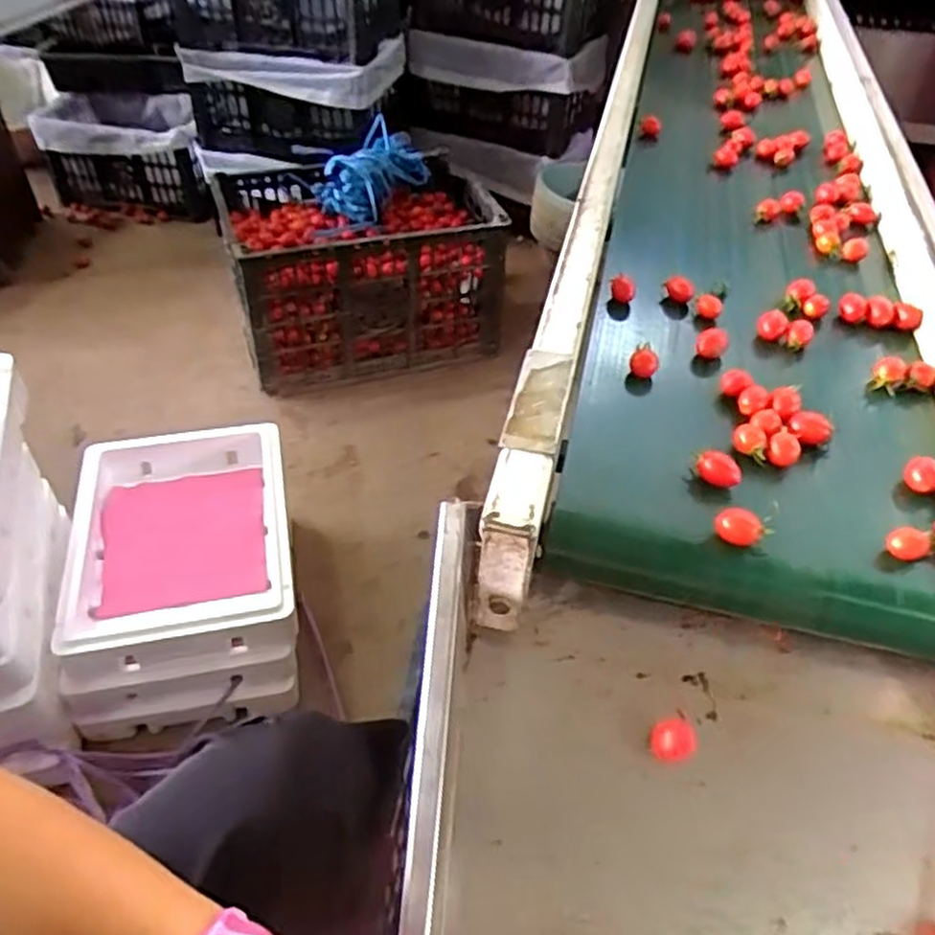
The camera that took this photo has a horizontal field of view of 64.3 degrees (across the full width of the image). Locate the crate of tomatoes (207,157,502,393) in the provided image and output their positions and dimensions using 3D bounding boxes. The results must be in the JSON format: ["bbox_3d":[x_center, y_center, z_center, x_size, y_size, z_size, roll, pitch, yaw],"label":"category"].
[{"bbox_3d":[-0.212,-0.399,1.473,0.467,0.295,0.357,-13,44,-17],"label":"crate of tomatoes"}]

